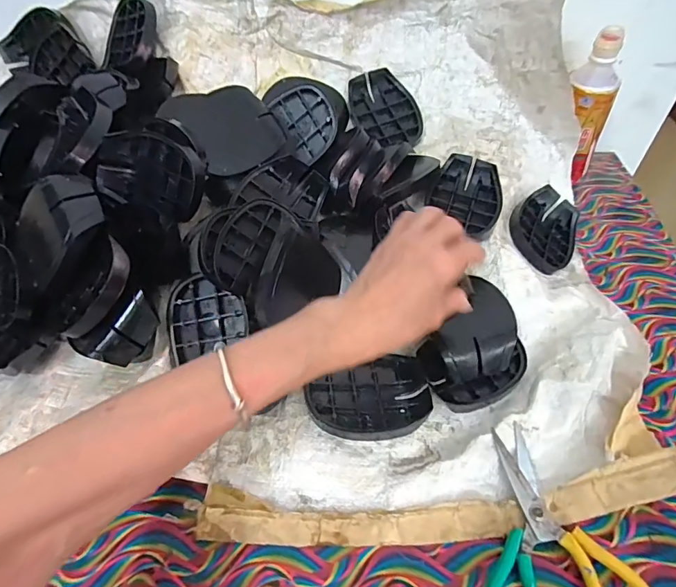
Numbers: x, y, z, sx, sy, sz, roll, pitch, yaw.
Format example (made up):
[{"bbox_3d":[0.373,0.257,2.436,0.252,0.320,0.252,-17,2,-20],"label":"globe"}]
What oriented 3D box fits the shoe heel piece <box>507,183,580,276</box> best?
[{"bbox_3d":[0.255,-0.077,0.526,0.124,0.021,0.089,-36,85,-33],"label":"shoe heel piece"}]

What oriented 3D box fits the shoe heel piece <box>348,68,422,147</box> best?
[{"bbox_3d":[0.065,-0.250,0.588,0.083,0.020,0.112,-24,78,-3],"label":"shoe heel piece"}]

